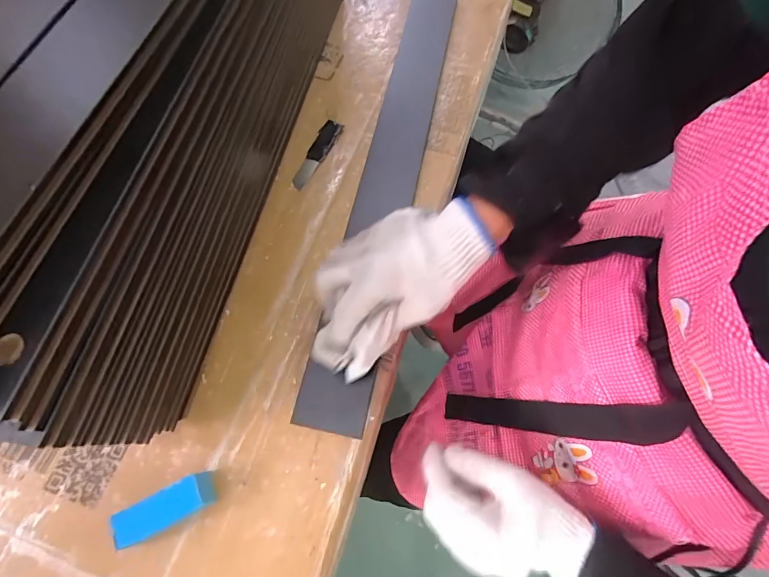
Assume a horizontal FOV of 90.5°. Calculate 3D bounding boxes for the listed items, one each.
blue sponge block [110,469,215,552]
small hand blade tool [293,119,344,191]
[{"bbox_3d":[-0.165,0.169,0.293,0.071,0.025,0.026,-25,69,-11],"label":"blue sponge block"},{"bbox_3d":[-0.080,-0.160,0.451,0.027,0.008,0.101,22,68,9],"label":"small hand blade tool"}]

